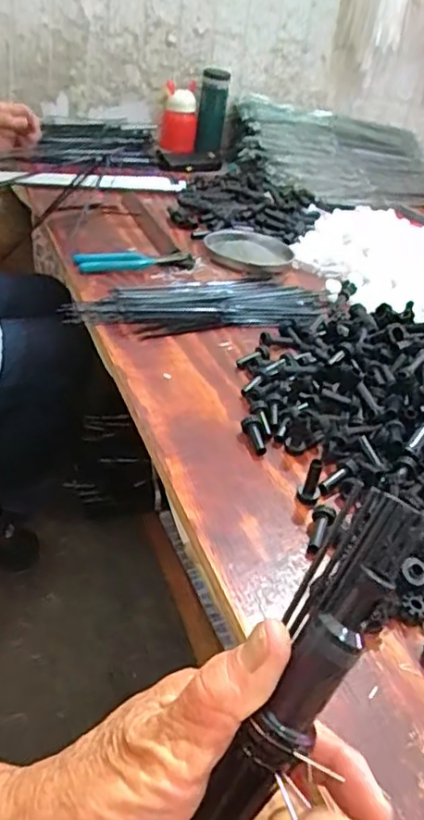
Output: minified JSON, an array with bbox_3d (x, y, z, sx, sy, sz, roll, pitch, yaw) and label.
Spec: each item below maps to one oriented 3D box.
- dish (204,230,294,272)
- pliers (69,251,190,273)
[{"bbox_3d":[0.061,-0.241,0.958,0.142,0.023,0.110,27,38,24],"label":"dish"},{"bbox_3d":[-0.100,-0.201,0.845,0.162,0.024,0.029,-9,38,-26],"label":"pliers"}]

